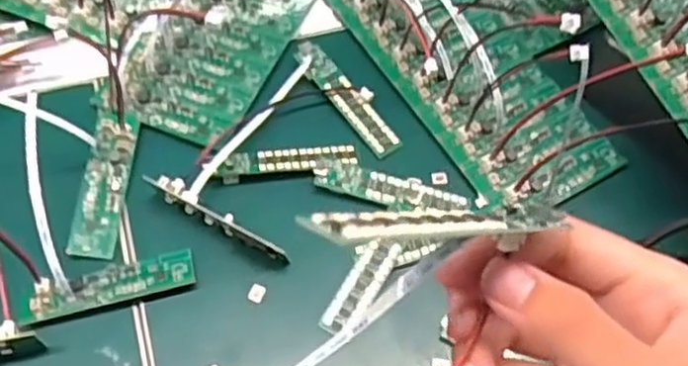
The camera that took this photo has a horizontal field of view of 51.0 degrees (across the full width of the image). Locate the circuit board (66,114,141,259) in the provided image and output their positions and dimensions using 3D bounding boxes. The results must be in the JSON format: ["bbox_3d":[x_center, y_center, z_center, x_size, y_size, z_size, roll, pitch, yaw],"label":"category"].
[{"bbox_3d":[-0.126,0.000,0.380,0.022,0.004,0.080,11,64,-14],"label":"circuit board"}]

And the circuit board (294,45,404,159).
[{"bbox_3d":[0.002,-0.052,0.419,0.021,0.007,0.086,-31,66,-19],"label":"circuit board"}]

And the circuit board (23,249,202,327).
[{"bbox_3d":[-0.114,0.049,0.351,0.081,0.008,0.020,-14,62,-11],"label":"circuit board"}]

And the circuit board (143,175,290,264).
[{"bbox_3d":[-0.063,0.018,0.366,0.078,0.017,0.013,29,63,13],"label":"circuit board"}]

